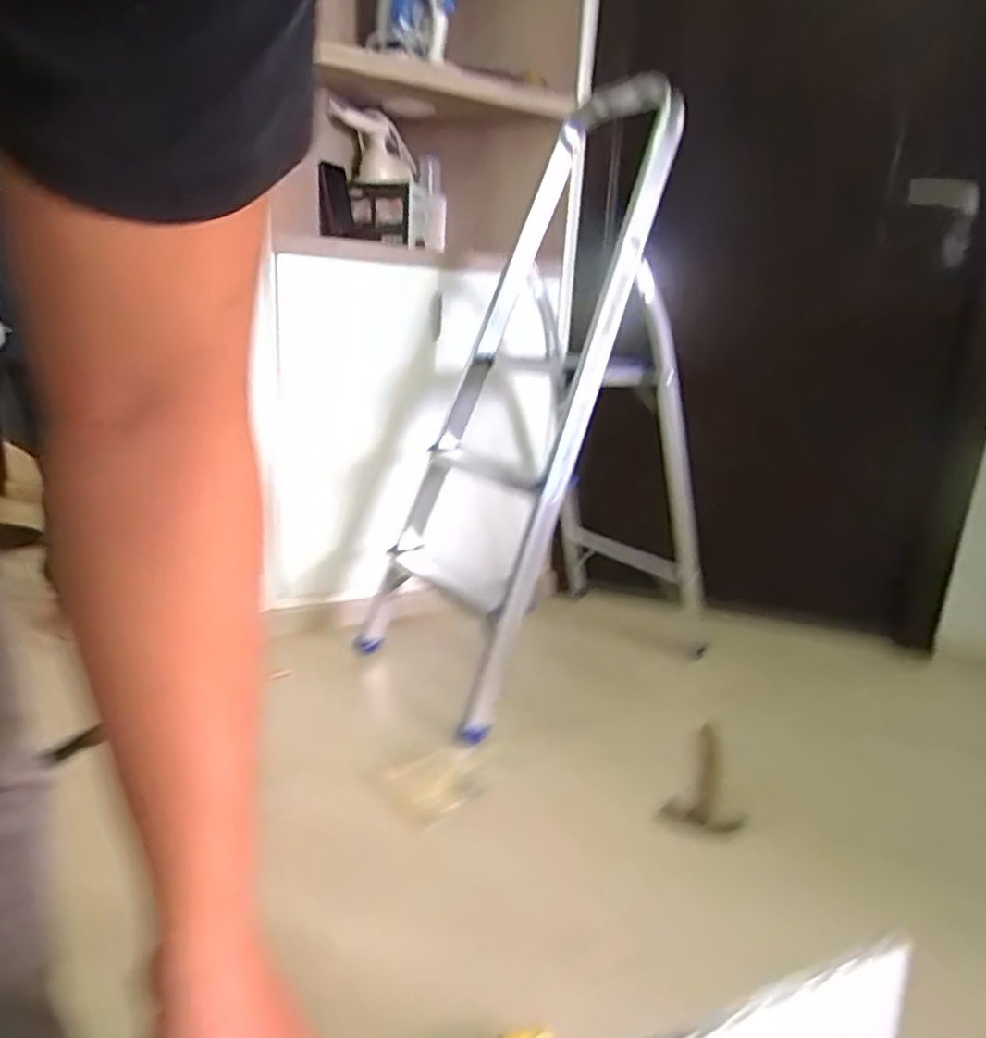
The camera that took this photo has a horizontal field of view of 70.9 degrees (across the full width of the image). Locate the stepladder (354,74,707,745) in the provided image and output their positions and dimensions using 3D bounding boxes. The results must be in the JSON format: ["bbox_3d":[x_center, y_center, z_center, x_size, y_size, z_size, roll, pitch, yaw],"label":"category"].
[{"bbox_3d":[0.096,-0.247,1.409,0.651,1.078,0.529,-10,21,-38],"label":"stepladder"}]

